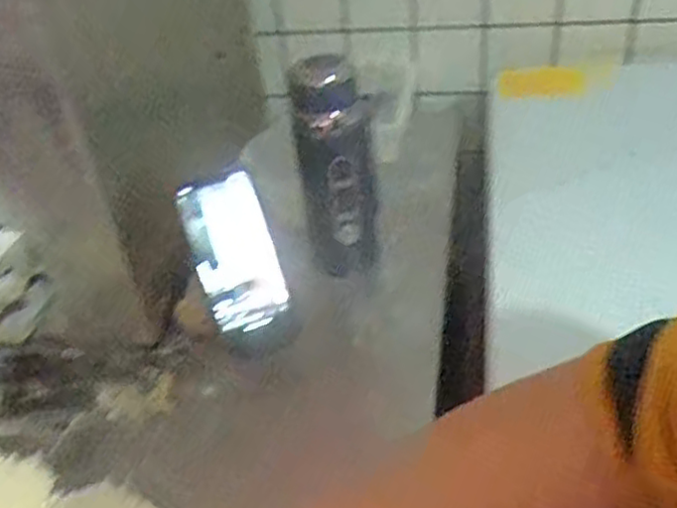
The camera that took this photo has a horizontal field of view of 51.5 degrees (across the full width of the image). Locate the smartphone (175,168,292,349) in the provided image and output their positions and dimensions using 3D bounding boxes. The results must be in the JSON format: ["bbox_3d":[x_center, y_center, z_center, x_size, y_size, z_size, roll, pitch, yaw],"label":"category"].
[{"bbox_3d":[-0.092,0.005,0.637,0.070,0.157,0.014,-19,-3,-16],"label":"smartphone"}]

